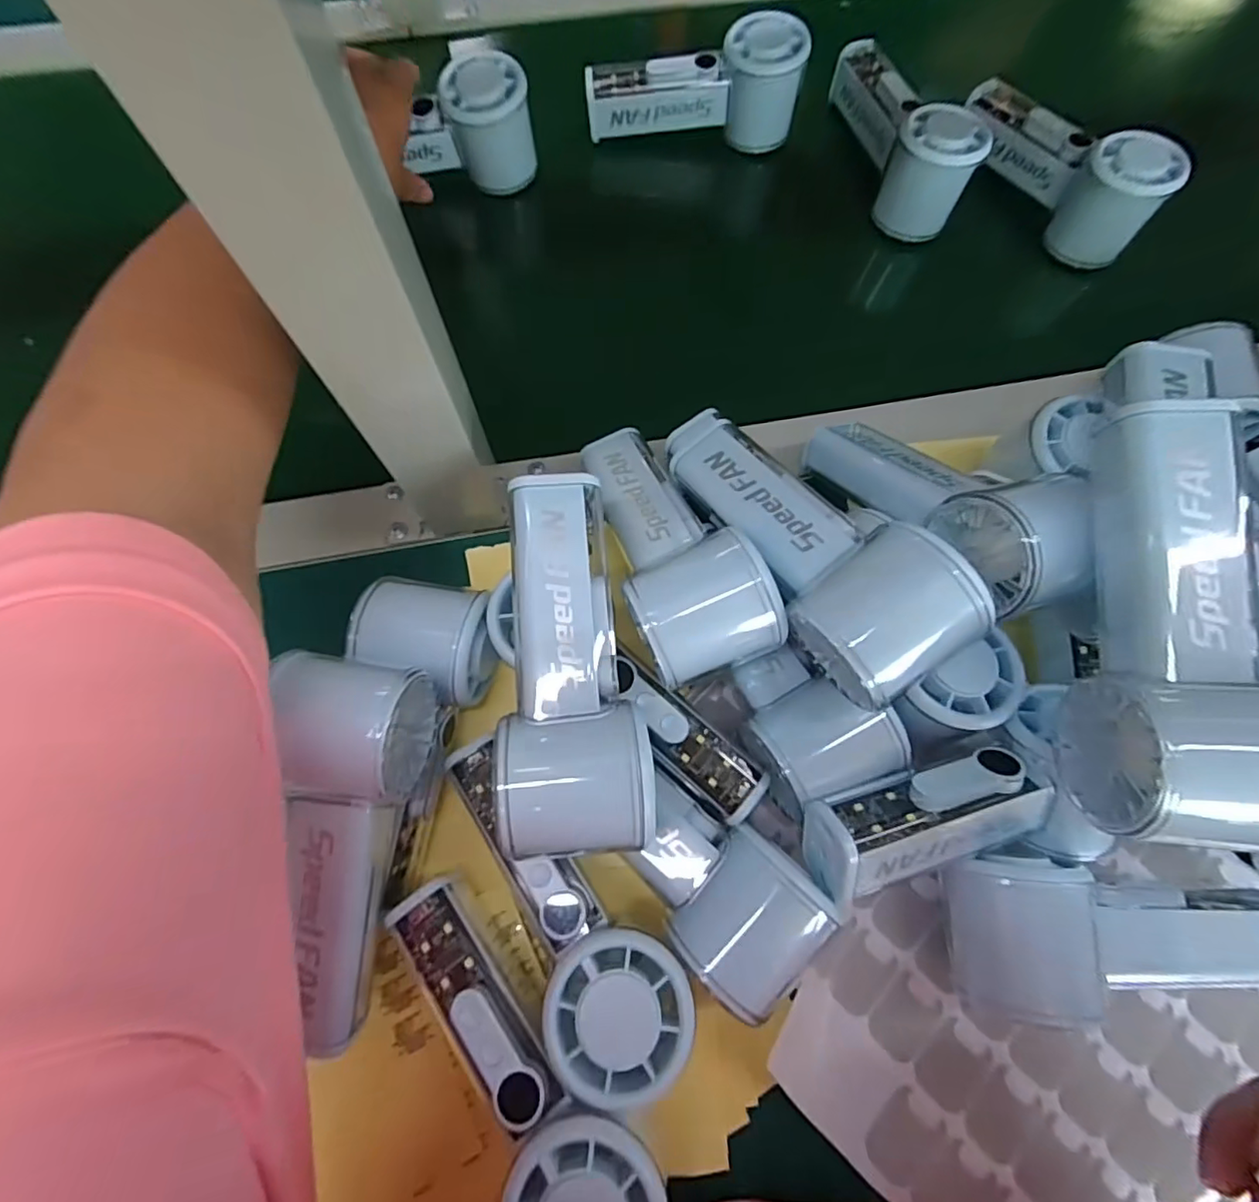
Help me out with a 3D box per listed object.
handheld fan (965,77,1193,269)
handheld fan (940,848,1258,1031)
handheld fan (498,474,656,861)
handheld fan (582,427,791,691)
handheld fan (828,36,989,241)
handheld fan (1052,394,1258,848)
[{"bbox_3d":[0.298,-0.307,0.404,0.047,0.061,0.150,-39,78,-13],"label":"handheld fan"},{"bbox_3d":[0.209,0.146,0.251,0.146,0.042,0.062,5,72,-1],"label":"handheld fan"},{"bbox_3d":[-0.022,0.027,0.250,0.058,0.058,0.147,-3,72,-3],"label":"handheld fan"},{"bbox_3d":[0.015,-0.028,0.284,0.059,0.053,0.156,-17,49,-7],"label":"handheld fan"},{"bbox_3d":[0.193,-0.338,0.417,0.055,0.067,0.150,-7,73,-5],"label":"handheld fan"},{"bbox_3d":[0.190,0.008,0.207,0.056,0.052,0.150,2,72,-2],"label":"handheld fan"}]

